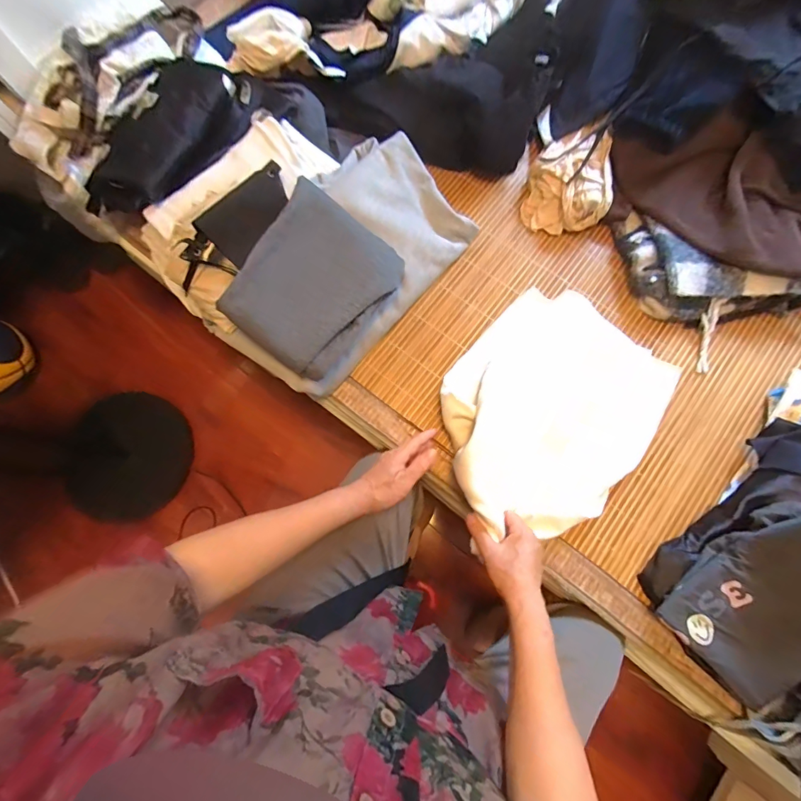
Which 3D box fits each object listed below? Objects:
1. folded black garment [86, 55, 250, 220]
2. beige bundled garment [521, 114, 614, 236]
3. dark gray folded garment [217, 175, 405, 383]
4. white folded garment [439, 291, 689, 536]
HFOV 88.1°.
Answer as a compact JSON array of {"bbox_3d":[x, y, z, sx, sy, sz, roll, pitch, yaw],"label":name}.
[{"bbox_3d":[-0.359,-0.394,0.637,0.155,0.065,0.286,36,80,9],"label":"folded black garment"},{"bbox_3d":[0.279,-0.370,0.699,0.129,0.071,0.159,3,77,2],"label":"beige bundled garment"},{"bbox_3d":[-0.121,-0.158,0.563,0.185,0.046,0.213,40,86,-12],"label":"dark gray folded garment"},{"bbox_3d":[0.218,0.005,0.599,0.284,0.086,0.372,41,81,10],"label":"white folded garment"}]

